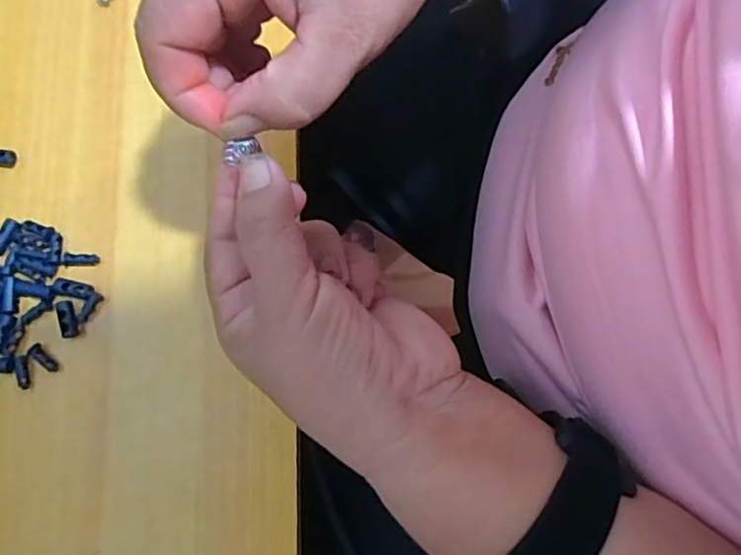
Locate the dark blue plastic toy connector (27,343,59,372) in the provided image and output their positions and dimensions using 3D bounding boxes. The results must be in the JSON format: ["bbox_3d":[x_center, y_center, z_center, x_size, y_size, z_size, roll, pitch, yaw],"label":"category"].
[{"bbox_3d":[-0.162,0.040,0.277,0.018,0.005,0.007,40,82,6],"label":"dark blue plastic toy connector"}]

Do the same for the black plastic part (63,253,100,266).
[{"bbox_3d":[-0.148,-0.010,0.286,0.018,0.004,0.006,0,79,-1],"label":"black plastic part"}]

